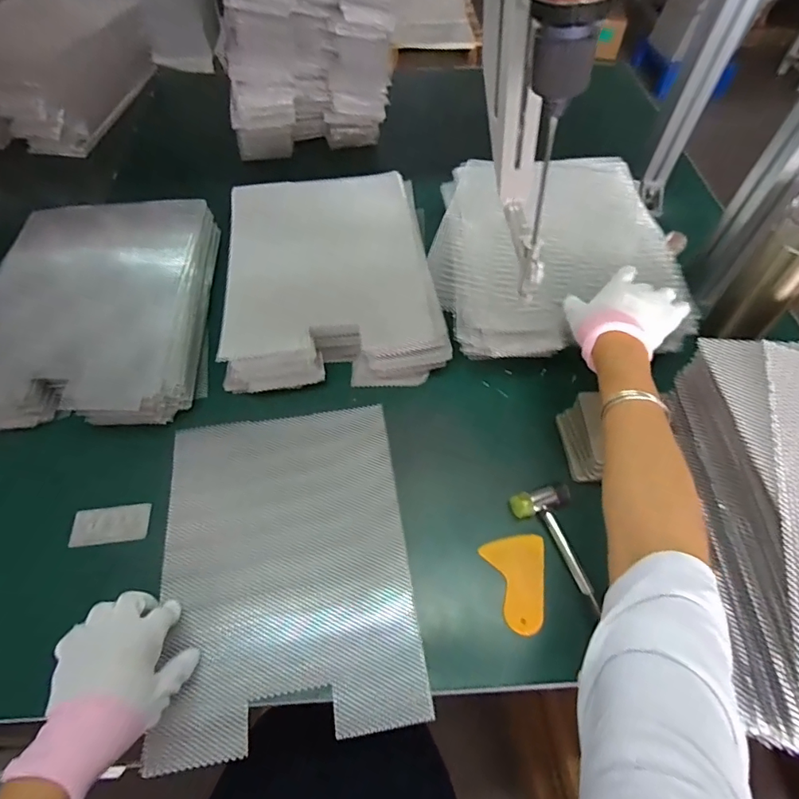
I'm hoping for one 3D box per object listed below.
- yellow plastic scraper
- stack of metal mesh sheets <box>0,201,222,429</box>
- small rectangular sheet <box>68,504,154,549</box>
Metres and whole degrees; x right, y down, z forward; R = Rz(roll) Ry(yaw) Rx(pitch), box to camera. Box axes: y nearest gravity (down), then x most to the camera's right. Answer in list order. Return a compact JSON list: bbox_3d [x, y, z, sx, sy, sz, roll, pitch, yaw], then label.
[{"bbox_3d":[0.126,0.181,0.483,0.064,0.004,0.090,-17,61,-8],"label":"yellow plastic scraper"},{"bbox_3d":[-0.391,-0.126,0.631,0.272,0.063,0.334,-2,60,0],"label":"stack of metal mesh sheets"},{"bbox_3d":[-0.310,0.135,0.517,0.078,0.006,0.037,-5,73,-7],"label":"small rectangular sheet"}]

